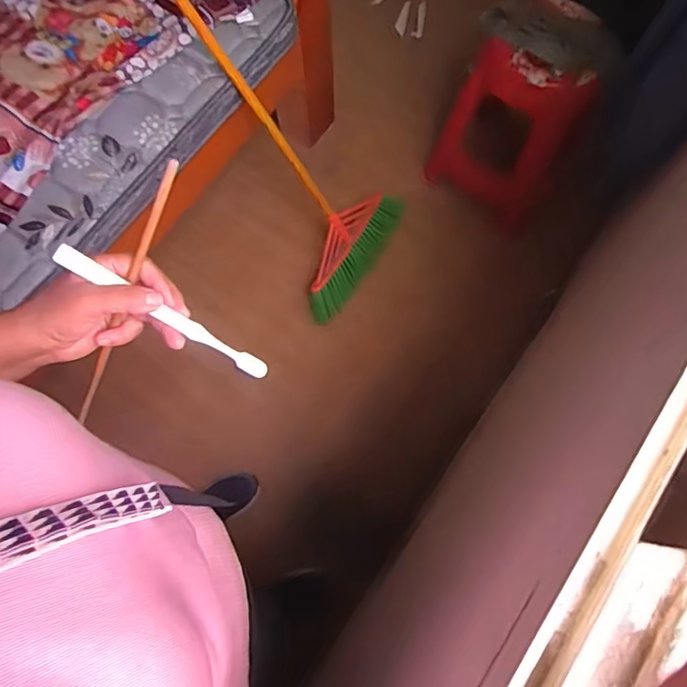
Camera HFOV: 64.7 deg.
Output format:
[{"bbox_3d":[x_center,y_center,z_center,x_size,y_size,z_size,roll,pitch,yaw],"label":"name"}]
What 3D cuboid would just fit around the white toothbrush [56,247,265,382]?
[{"bbox_3d":[-0.139,-0.021,0.436,0.186,0.008,0.015,34,71,-26],"label":"white toothbrush"}]

